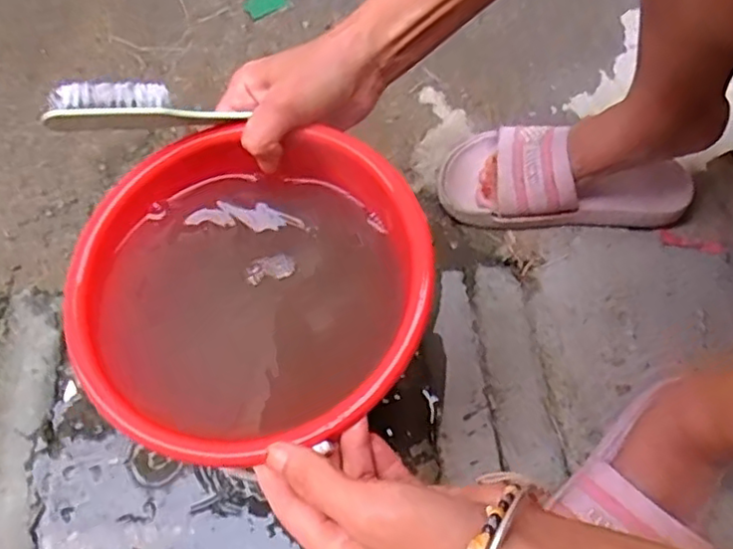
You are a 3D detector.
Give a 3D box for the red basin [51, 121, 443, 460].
[{"bbox_3d":[-0.069,0.009,0.373,0.193,0.068,0.193,1,62,-2],"label":"red basin"}]

